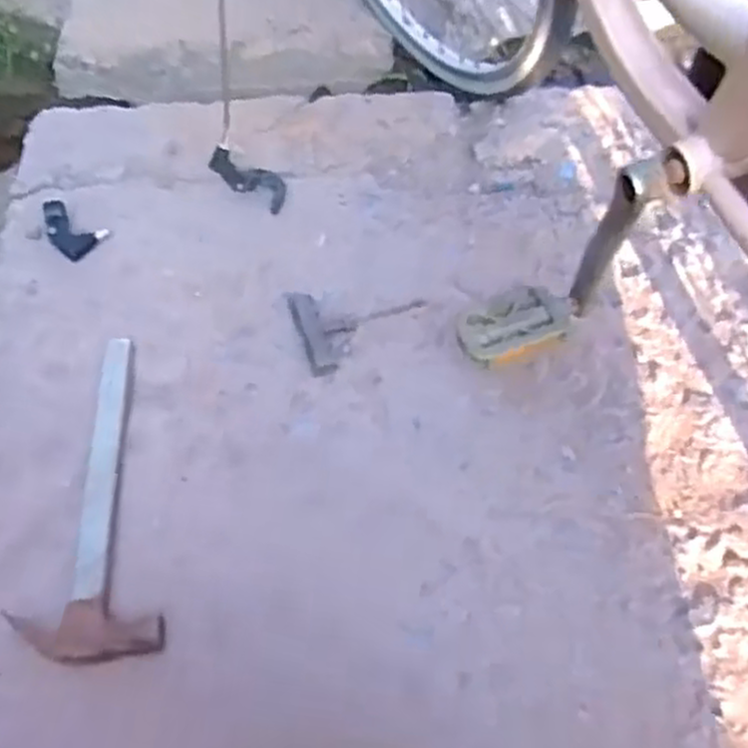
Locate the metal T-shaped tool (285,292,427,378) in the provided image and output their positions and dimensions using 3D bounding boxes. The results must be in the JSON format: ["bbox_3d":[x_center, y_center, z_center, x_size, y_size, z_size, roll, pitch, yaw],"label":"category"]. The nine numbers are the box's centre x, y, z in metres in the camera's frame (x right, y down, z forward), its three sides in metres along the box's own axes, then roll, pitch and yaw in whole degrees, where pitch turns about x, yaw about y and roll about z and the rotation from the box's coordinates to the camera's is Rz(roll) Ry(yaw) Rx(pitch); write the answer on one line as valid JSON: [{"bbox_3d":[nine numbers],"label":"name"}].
[{"bbox_3d":[-0.014,-0.060,0.819,0.134,0.013,0.100,-16,55,-9],"label":"metal T-shaped tool"}]

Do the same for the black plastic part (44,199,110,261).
[{"bbox_3d":[-0.361,-0.172,0.916,0.089,0.022,0.054,29,61,22],"label":"black plastic part"}]

